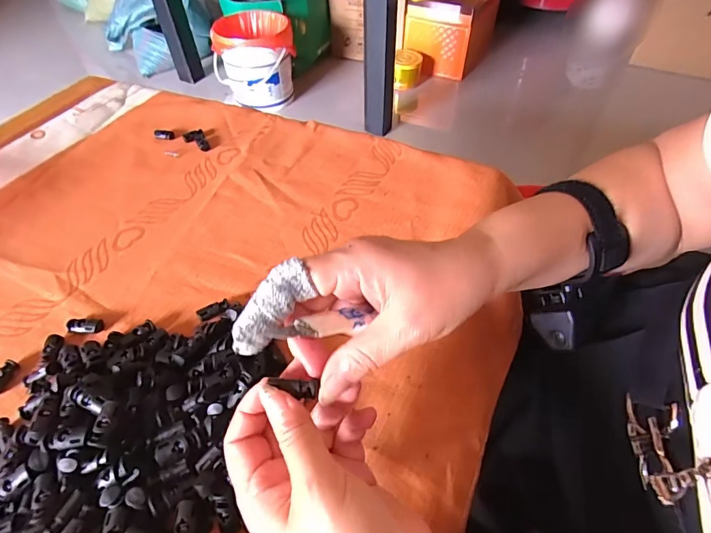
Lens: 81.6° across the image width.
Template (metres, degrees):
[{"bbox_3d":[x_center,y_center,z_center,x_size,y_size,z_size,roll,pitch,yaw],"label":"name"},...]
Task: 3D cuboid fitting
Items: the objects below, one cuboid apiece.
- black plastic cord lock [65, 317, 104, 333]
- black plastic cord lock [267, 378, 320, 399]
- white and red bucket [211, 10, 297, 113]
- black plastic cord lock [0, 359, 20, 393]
[{"bbox_3d":[-0.233,0.050,0.353,0.031,0.006,0.015,2,50,3],"label":"black plastic cord lock"},{"bbox_3d":[-0.034,0.064,0.223,0.027,0.006,0.009,15,50,-6],"label":"black plastic cord lock"},{"bbox_3d":[-0.363,-0.741,1.497,0.269,0.260,0.218,-21,53,-15],"label":"white and red bucket"},{"bbox_3d":[-0.276,0.087,0.322,0.010,0.009,0.028,4,50,5],"label":"black plastic cord lock"}]

